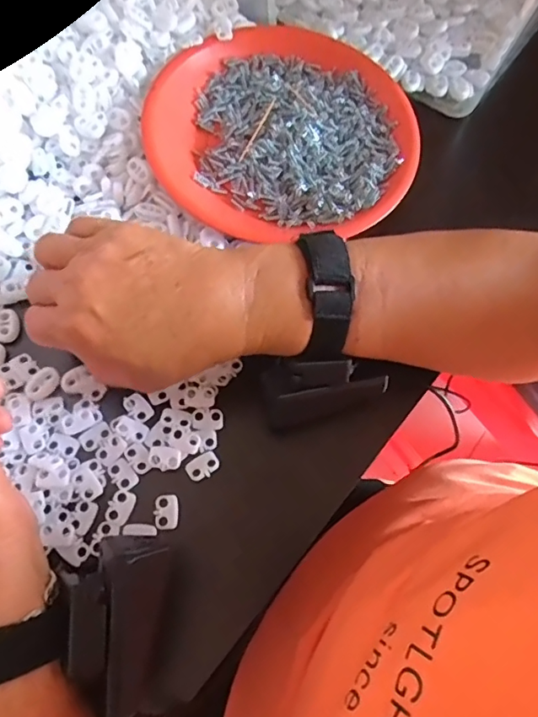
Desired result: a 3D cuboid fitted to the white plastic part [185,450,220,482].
[{"bbox_3d":[-0.039,0.063,0.305,0.019,0.004,0.013,-33,72,-16],"label":"white plastic part"}]

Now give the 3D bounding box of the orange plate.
[{"bbox_3d":[0.009,-0.173,0.386,0.188,0.031,0.181,1,66,-2],"label":"orange plate"}]

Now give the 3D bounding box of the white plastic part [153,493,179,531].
[{"bbox_3d":[-0.058,0.086,0.294,0.013,0.004,0.019,-4,66,-5],"label":"white plastic part"}]

